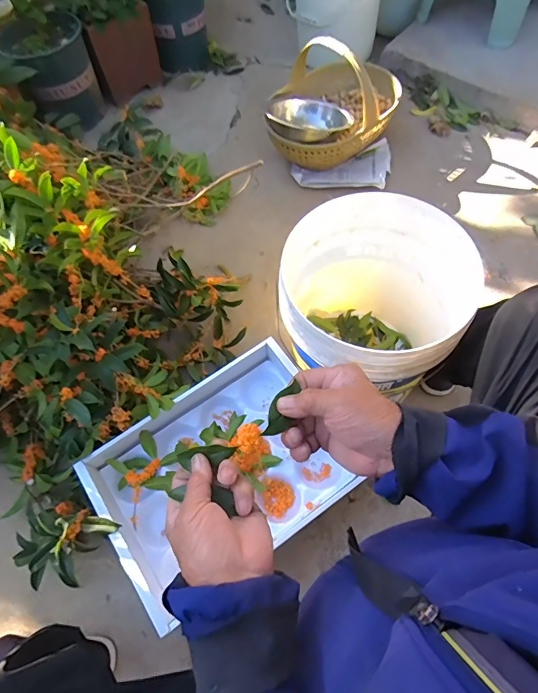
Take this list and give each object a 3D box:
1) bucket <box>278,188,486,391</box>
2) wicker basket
[{"bbox_3d":[0.178,-0.041,0.809,0.306,0.353,0.308,-1,63,2],"label":"bucket"},{"bbox_3d":[0.188,-0.738,1.218,0.344,0.242,0.432,17,65,11],"label":"wicker basket"}]

